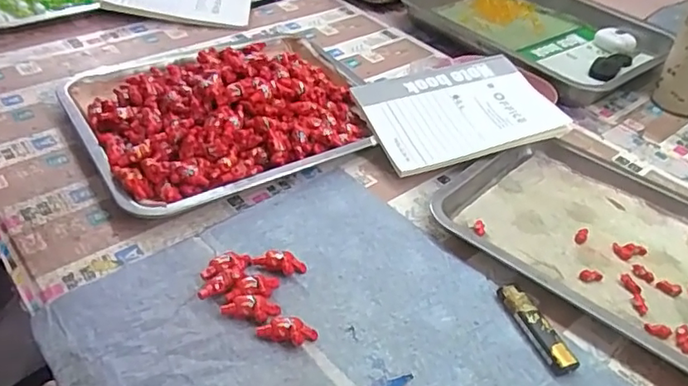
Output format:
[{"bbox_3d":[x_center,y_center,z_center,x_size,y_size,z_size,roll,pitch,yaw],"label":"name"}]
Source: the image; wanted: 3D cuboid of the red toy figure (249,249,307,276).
[{"bbox_3d":[-0.053,0.057,0.463,0.044,0.015,0.017,11,40,7],"label":"red toy figure"}]

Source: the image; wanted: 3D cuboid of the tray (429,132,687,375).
[{"bbox_3d":[0.270,0.039,0.522,0.308,0.023,0.245,32,47,29],"label":"tray"}]

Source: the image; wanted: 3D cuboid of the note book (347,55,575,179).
[{"bbox_3d":[0.121,-0.094,0.620,0.198,0.015,0.145,-14,53,-14],"label":"note book"}]

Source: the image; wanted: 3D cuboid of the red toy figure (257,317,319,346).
[{"bbox_3d":[-0.042,0.101,0.412,0.043,0.015,0.016,9,40,5],"label":"red toy figure"}]

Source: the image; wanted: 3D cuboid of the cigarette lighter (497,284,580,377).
[{"bbox_3d":[0.147,0.103,0.434,0.019,0.011,0.079,-13,43,-20],"label":"cigarette lighter"}]

